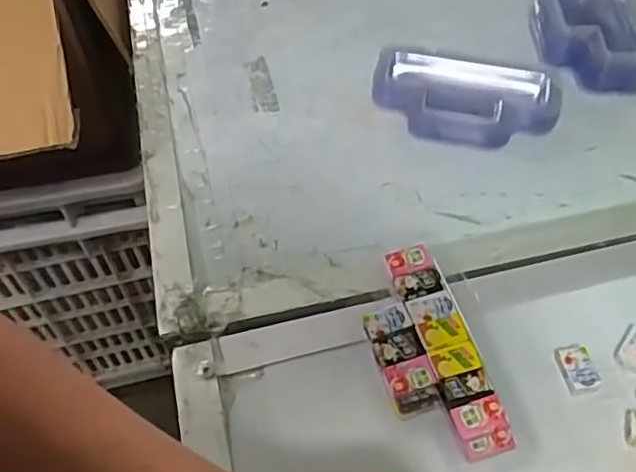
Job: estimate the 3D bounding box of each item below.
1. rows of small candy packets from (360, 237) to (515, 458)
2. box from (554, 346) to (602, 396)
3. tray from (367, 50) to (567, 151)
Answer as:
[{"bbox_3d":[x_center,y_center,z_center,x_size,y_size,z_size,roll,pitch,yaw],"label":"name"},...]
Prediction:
[{"bbox_3d":[0.059,0.068,0.361,0.054,0.033,0.121,-14,54,-8],"label":"rows of small candy packets"},{"bbox_3d":[0.148,0.075,0.363,0.020,0.008,0.027,-11,54,-6],"label":"box"},{"bbox_3d":[0.112,-0.105,0.489,0.137,0.029,0.074,5,54,6],"label":"tray"}]

